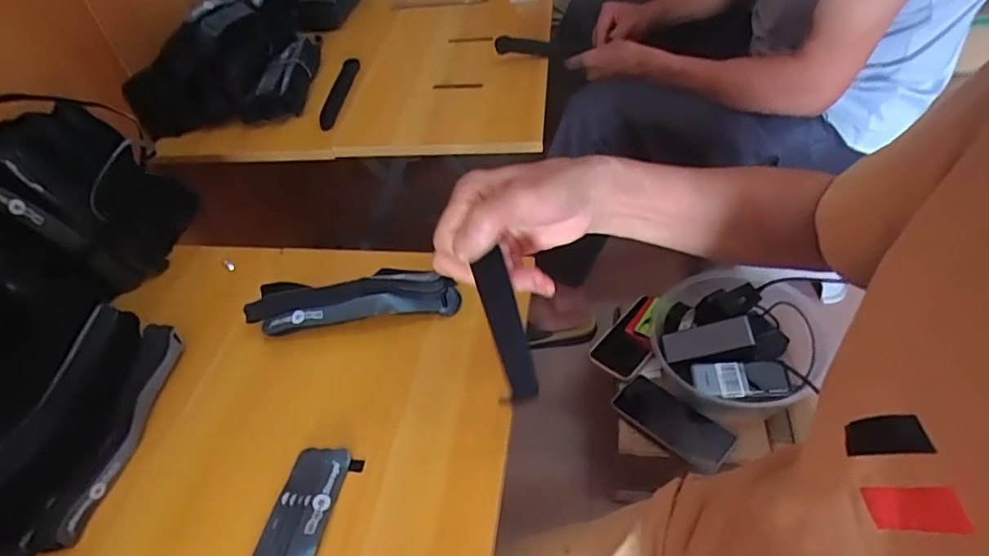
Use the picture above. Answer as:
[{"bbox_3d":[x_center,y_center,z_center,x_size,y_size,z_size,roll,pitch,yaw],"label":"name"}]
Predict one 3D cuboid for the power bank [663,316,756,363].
[{"bbox_3d":[0.305,0.086,0.795,0.119,0.017,0.047,-17,43,20],"label":"power bank"}]

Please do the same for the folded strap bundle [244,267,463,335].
[{"bbox_3d":[-0.138,0.021,0.548,0.205,0.044,0.051,-6,46,1],"label":"folded strap bundle"}]

